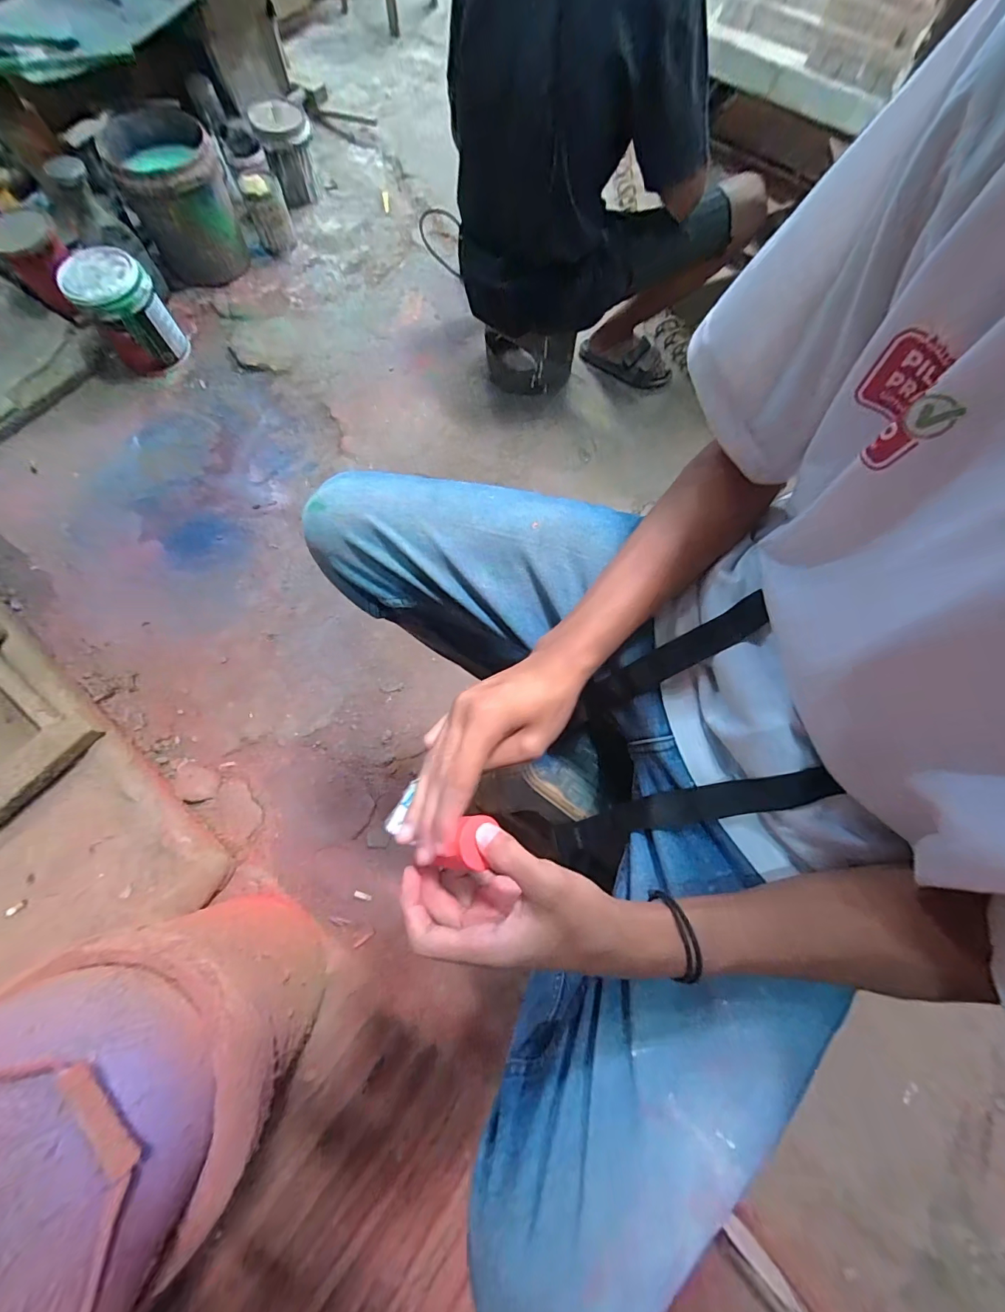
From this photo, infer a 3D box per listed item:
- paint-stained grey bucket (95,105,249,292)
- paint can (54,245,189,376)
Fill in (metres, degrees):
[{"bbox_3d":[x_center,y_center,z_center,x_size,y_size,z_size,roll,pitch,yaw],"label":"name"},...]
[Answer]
[{"bbox_3d":[-0.872,-1.246,1.236,0.257,0.273,0.257,1,72,-2],"label":"paint-stained grey bucket"},{"bbox_3d":[-0.967,-0.890,1.153,0.182,0.209,0.205,-34,76,-12],"label":"paint can"}]

